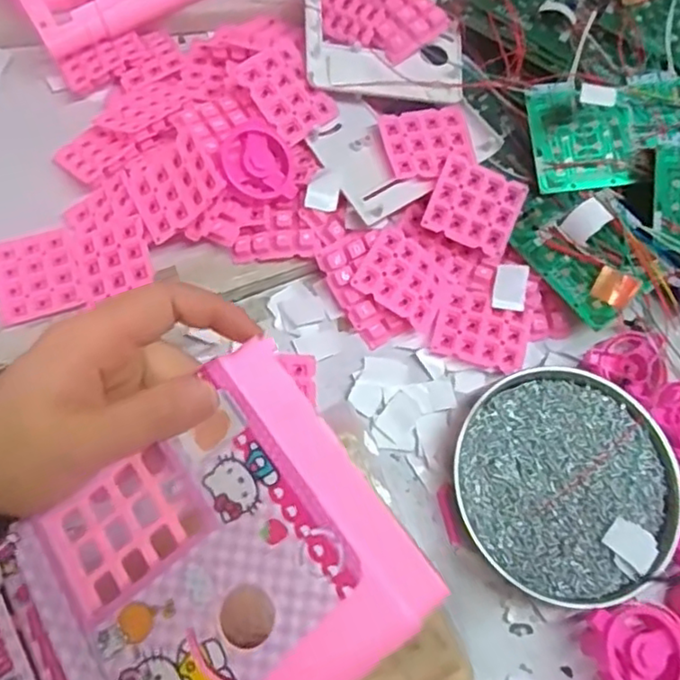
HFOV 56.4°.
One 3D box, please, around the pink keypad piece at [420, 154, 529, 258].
[{"bbox_3d":[0.089,-0.088,0.419,0.059,0.004,0.051,22,97,-7],"label":"pink keypad piece"}]

